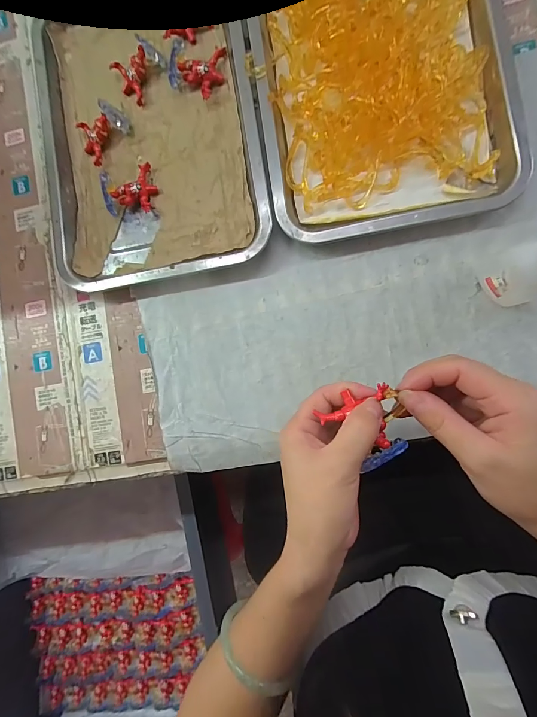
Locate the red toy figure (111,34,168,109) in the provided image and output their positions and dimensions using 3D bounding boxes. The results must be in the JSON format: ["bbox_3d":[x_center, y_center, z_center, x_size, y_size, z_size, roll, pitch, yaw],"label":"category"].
[{"bbox_3d":[-0.132,-0.287,0.338,0.044,0.026,0.046,41,93,8],"label":"red toy figure"}]

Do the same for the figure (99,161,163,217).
[{"bbox_3d":[-0.136,-0.167,0.333,0.051,0.029,0.049,-8,86,7],"label":"figure"}]

